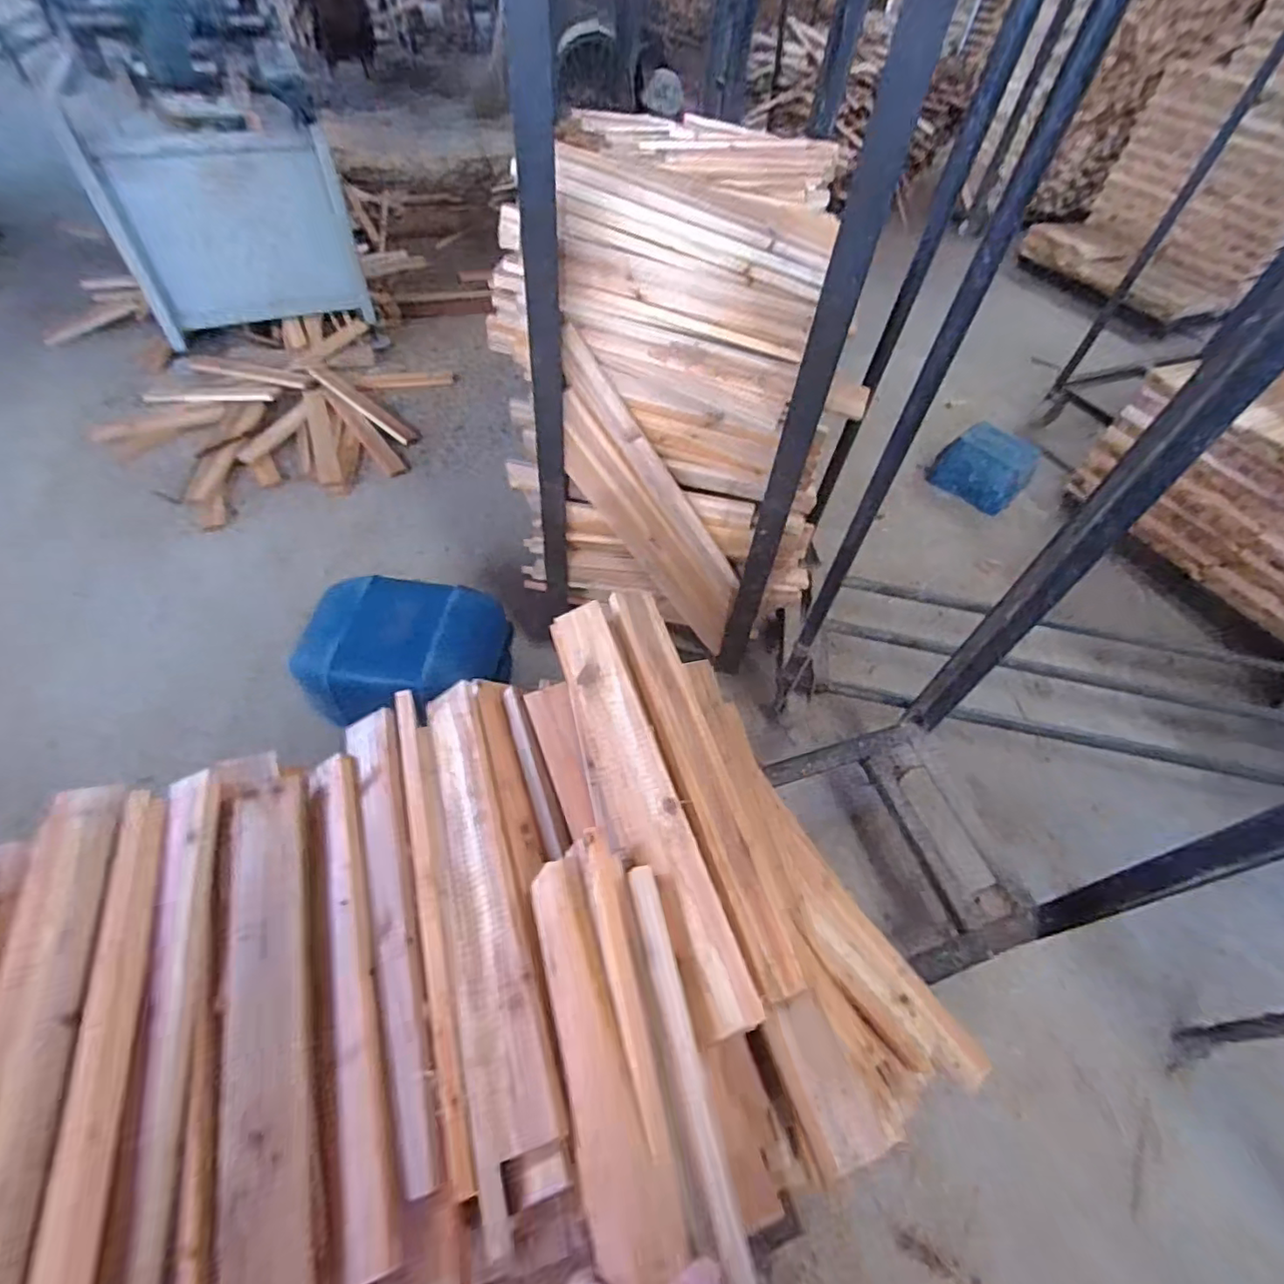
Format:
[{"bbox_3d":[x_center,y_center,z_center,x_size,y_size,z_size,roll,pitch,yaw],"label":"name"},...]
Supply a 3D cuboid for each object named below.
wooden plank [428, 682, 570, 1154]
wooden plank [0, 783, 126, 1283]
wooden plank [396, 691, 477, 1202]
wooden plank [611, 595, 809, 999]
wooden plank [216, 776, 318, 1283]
[{"bbox_3d":[-0.173,0.242,0.641,0.069,0.020,0.489,-29,52,5],"label":"wooden plank"},{"bbox_3d":[-0.577,0.389,0.552,0.084,0.017,0.553,-11,54,-14],"label":"wooden plank"},{"bbox_3d":[-0.229,0.261,0.637,0.025,0.022,0.512,-13,54,-15],"label":"wooden plank"},{"bbox_3d":[0.066,0.137,0.709,0.080,0.036,0.515,-12,54,-14],"label":"wooden plank"},{"bbox_3d":[-0.370,0.364,0.579,0.076,0.027,0.494,-13,54,-15],"label":"wooden plank"}]

